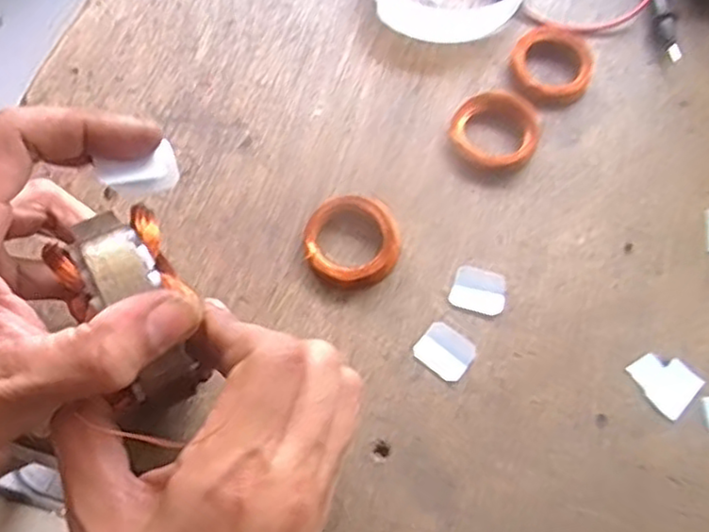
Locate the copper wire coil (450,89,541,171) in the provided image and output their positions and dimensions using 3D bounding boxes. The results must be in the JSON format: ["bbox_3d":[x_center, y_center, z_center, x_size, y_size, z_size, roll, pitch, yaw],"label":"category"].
[{"bbox_3d":[0.073,-0.070,0.355,0.044,0.016,0.040,1,65,-3],"label":"copper wire coil"}]

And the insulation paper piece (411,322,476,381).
[{"bbox_3d":[0.041,0.038,0.310,0.024,0.004,0.022,37,68,14],"label":"insulation paper piece"}]

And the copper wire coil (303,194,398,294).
[{"bbox_3d":[-0.001,-0.012,0.327,0.044,0.012,0.046,1,65,-3],"label":"copper wire coil"}]

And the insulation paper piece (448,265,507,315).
[{"bbox_3d":[0.059,0.011,0.323,0.025,0.004,0.022,14,65,3],"label":"insulation paper piece"}]

